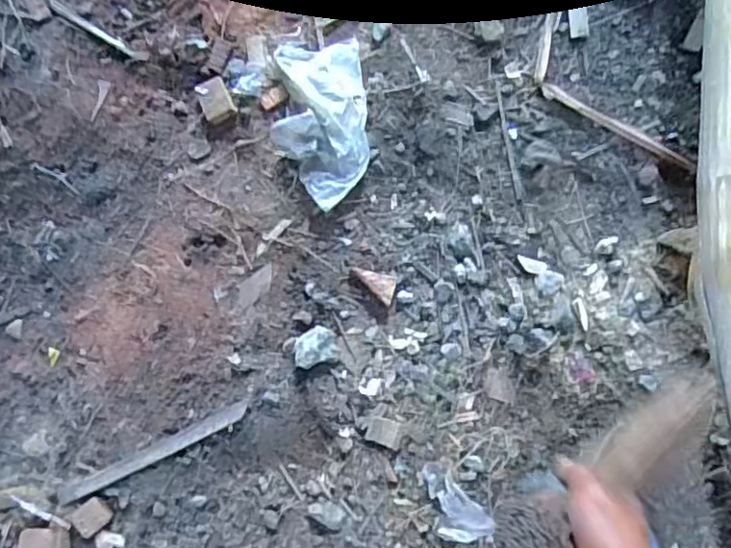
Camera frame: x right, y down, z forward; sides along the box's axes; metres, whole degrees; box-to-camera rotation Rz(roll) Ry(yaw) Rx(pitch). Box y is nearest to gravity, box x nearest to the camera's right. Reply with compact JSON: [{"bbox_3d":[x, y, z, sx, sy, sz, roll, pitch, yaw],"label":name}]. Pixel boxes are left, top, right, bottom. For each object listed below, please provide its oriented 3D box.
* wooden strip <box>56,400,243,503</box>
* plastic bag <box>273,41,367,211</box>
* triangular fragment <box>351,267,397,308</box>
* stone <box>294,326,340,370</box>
[{"bbox_3d":[-0.285,0.239,0.831,0.269,0.008,0.025,-26,85,4],"label":"wooden strip"},{"bbox_3d":[-0.061,-0.210,0.860,0.122,0.041,0.233,-4,87,5],"label":"plastic bag"},{"bbox_3d":[0.017,0.007,0.848,0.069,0.027,0.033,45,92,6],"label":"triangular fragment"},{"bbox_3d":[-0.066,0.097,0.832,0.057,0.023,0.048,-17,86,4],"label":"stone"}]

